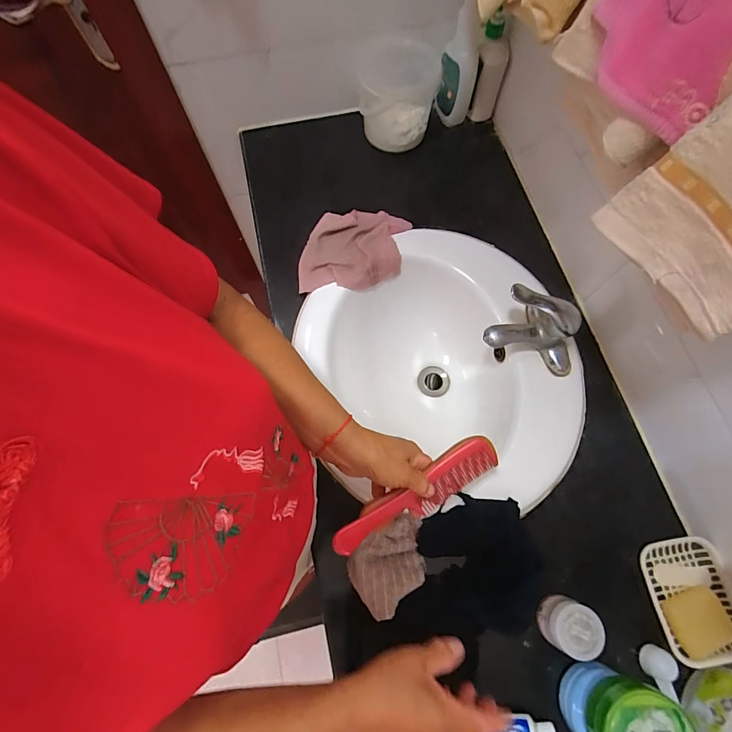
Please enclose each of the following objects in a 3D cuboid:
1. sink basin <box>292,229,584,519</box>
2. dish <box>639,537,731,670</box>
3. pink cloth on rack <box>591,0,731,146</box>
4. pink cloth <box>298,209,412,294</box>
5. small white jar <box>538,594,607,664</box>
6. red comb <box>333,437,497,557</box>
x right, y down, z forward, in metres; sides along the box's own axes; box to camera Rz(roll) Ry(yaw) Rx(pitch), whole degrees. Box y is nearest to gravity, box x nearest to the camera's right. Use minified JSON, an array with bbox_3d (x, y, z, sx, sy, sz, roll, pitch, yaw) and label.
[{"bbox_3d":[0.122,0.023,0.677,0.407,0.154,0.467,-29,73,-9],"label":"sink basin"},{"bbox_3d":[0.421,0.299,0.496,0.099,0.024,0.137,-8,71,-3],"label":"dish"},{"bbox_3d":[0.237,-0.271,0.303,0.046,0.101,0.157,-5,70,-1],"label":"pink cloth on rack"},{"bbox_3d":[-0.022,-0.199,0.687,0.183,0.044,0.173,5,71,2],"label":"pink cloth"},{"bbox_3d":[0.250,0.321,0.477,0.060,0.055,0.056,0,70,0],"label":"small white jar"},{"bbox_3d":[0.059,0.151,0.442,0.210,0.011,0.052,-30,98,-5],"label":"red comb"}]

